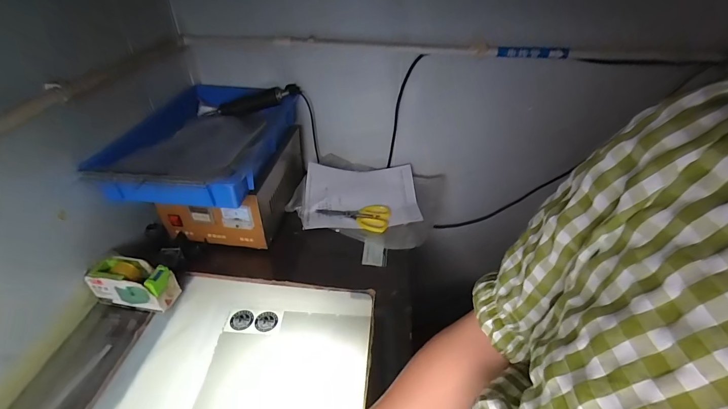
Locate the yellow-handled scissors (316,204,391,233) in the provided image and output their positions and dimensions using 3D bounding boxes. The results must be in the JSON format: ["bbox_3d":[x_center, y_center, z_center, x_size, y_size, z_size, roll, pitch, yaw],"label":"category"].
[{"bbox_3d":[-0.026,0.024,0.865,0.177,0.013,0.092,8,39,8],"label":"yellow-handled scissors"}]

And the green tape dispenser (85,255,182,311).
[{"bbox_3d":[-0.412,0.145,0.637,0.130,0.081,0.057,5,38,3],"label":"green tape dispenser"}]

